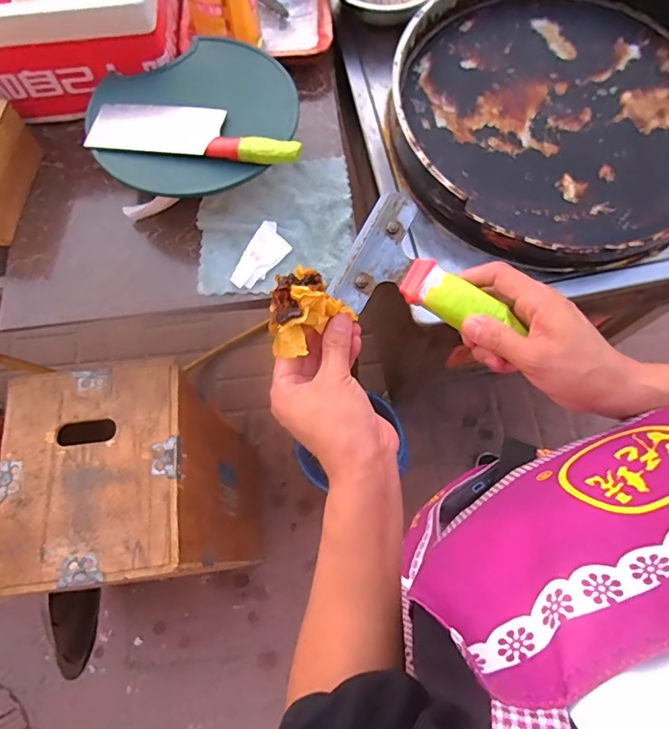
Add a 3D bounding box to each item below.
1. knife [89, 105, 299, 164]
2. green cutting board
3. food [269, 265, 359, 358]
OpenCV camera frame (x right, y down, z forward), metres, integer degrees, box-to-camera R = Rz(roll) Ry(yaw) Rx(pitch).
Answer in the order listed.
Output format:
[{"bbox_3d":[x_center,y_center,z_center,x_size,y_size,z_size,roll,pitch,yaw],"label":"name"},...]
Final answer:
[{"bbox_3d":[-0.195,-0.329,0.681,0.301,0.021,0.082,9,70,3],"label":"knife"},{"bbox_3d":[-0.202,-0.362,0.710,0.293,0.017,0.277,-27,69,-10],"label":"green cutting board"},{"bbox_3d":[-0.023,-0.040,0.354,0.061,0.041,0.051,-39,71,-15],"label":"food"}]

